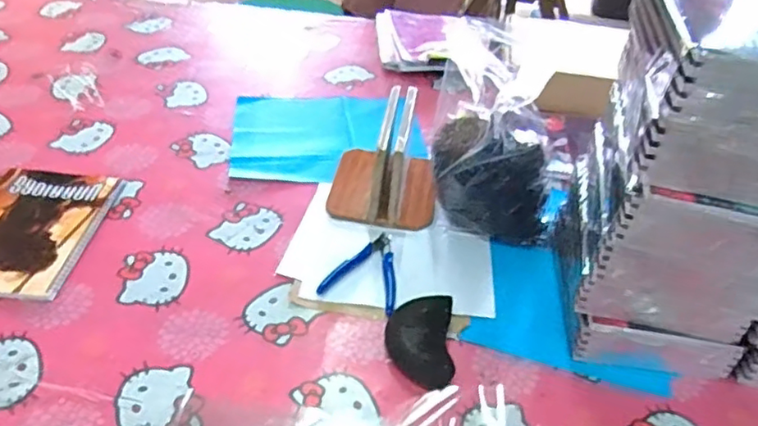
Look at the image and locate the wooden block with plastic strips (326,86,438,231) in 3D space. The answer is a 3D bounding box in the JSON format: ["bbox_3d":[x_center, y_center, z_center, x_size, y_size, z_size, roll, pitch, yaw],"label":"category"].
[{"bbox_3d":[0.009,-0.069,0.767,0.137,0.117,0.139,8,42,4],"label":"wooden block with plastic strips"}]

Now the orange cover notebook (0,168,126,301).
[{"bbox_3d":[-0.408,0.018,0.709,0.151,0.013,0.198,6,42,2],"label":"orange cover notebook"}]

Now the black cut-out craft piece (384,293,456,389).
[{"bbox_3d":[0.041,0.131,0.615,0.065,0.031,0.105,4,42,0],"label":"black cut-out craft piece"}]

